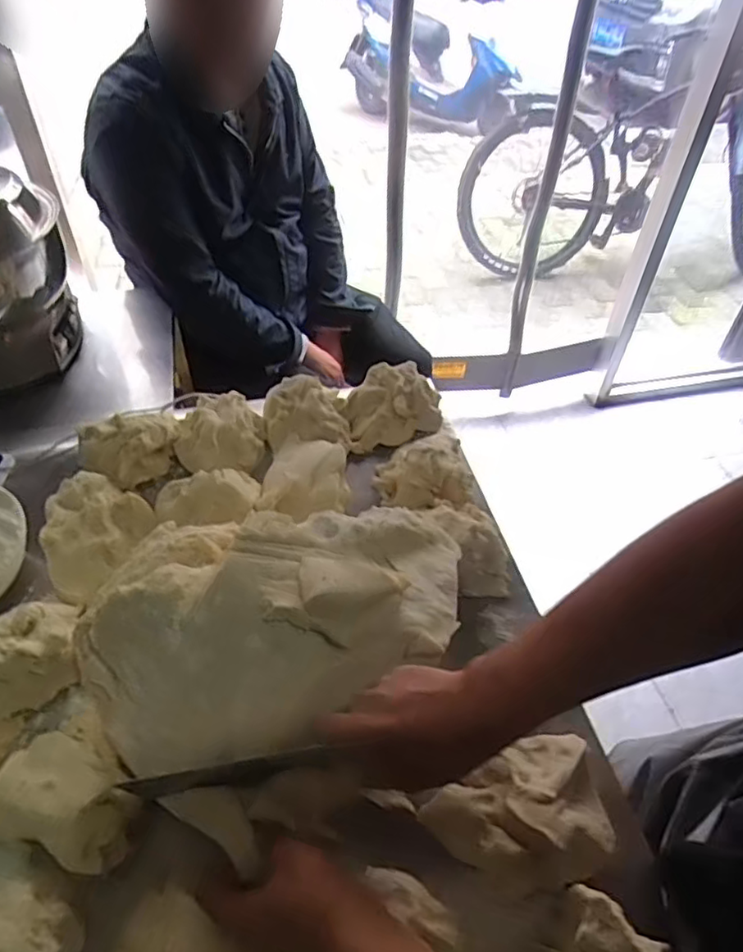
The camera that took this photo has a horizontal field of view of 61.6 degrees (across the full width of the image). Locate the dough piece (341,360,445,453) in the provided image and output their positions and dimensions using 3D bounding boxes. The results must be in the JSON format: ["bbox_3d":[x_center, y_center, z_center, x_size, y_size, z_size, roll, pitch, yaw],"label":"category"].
[{"bbox_3d":[0.028,-0.104,0.875,0.142,0.075,0.114,-11,48,-13],"label":"dough piece"}]

